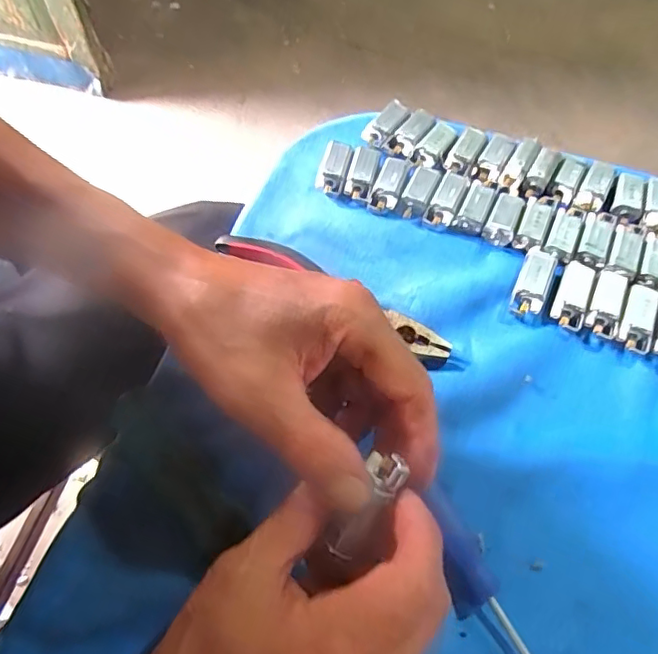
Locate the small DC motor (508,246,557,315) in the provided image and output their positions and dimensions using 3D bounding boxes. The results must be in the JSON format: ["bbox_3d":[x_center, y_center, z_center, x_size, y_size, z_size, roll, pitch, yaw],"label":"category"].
[{"bbox_3d":[0.132,-0.031,0.360,0.019,0.013,0.049,22,63,10],"label":"small DC motor"}]

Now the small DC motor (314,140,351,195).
[{"bbox_3d":[0.004,-0.116,0.404,0.019,0.009,0.044,14,62,6],"label":"small DC motor"}]

